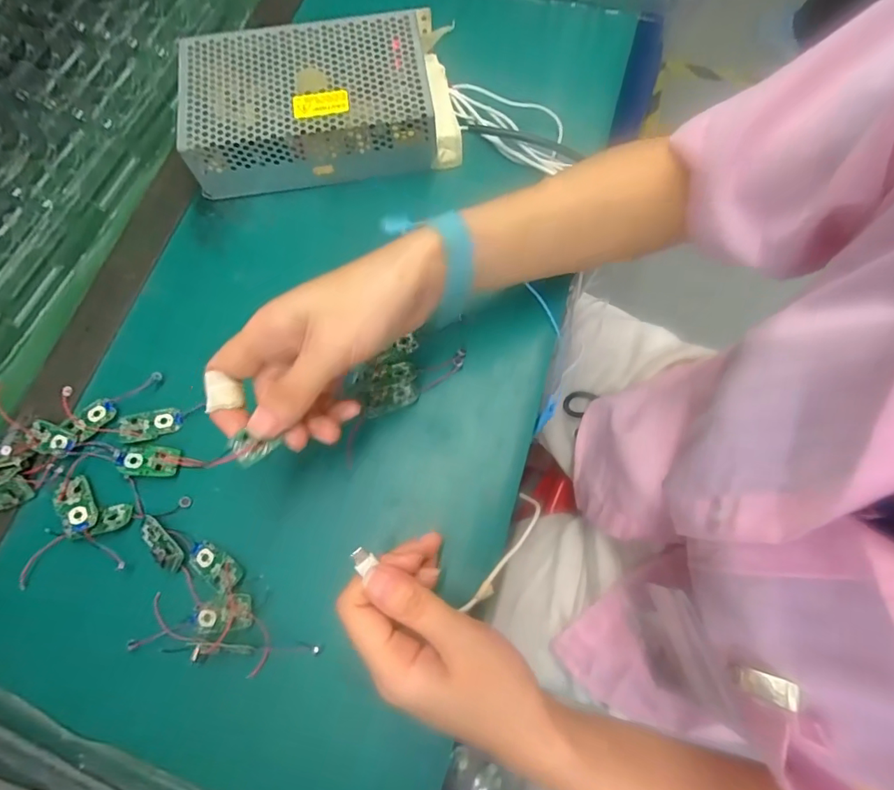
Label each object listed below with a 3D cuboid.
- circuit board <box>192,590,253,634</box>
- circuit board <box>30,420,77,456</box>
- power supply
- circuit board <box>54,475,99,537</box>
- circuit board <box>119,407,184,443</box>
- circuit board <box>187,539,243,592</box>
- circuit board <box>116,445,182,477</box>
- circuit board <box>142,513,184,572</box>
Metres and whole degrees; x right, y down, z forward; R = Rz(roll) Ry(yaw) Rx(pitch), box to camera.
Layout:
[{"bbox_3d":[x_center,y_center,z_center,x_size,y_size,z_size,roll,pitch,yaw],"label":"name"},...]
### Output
[{"bbox_3d":[-0.131,0.128,0.288,0.036,0.004,0.020,-10,71,-2],"label":"circuit board"},{"bbox_3d":[-0.259,0.029,0.323,0.036,0.005,0.019,13,72,6],"label":"circuit board"},{"bbox_3d":[-0.097,-0.228,0.380,0.199,0.041,0.110,-8,71,-2],"label":"power supply"},{"bbox_3d":[-0.232,0.069,0.308,0.019,0.004,0.038,-22,67,-27],"label":"circuit board"},{"bbox_3d":[-0.197,0.019,0.329,0.036,0.009,0.020,-16,72,-4],"label":"circuit board"},{"bbox_3d":[-0.142,0.104,0.300,0.039,0.004,0.017,24,76,20],"label":"circuit board"},{"bbox_3d":[-0.192,0.043,0.319,0.038,0.007,0.019,3,71,2],"label":"circuit board"},{"bbox_3d":[-0.176,0.091,0.303,0.015,0.009,0.037,-43,76,-12],"label":"circuit board"}]

